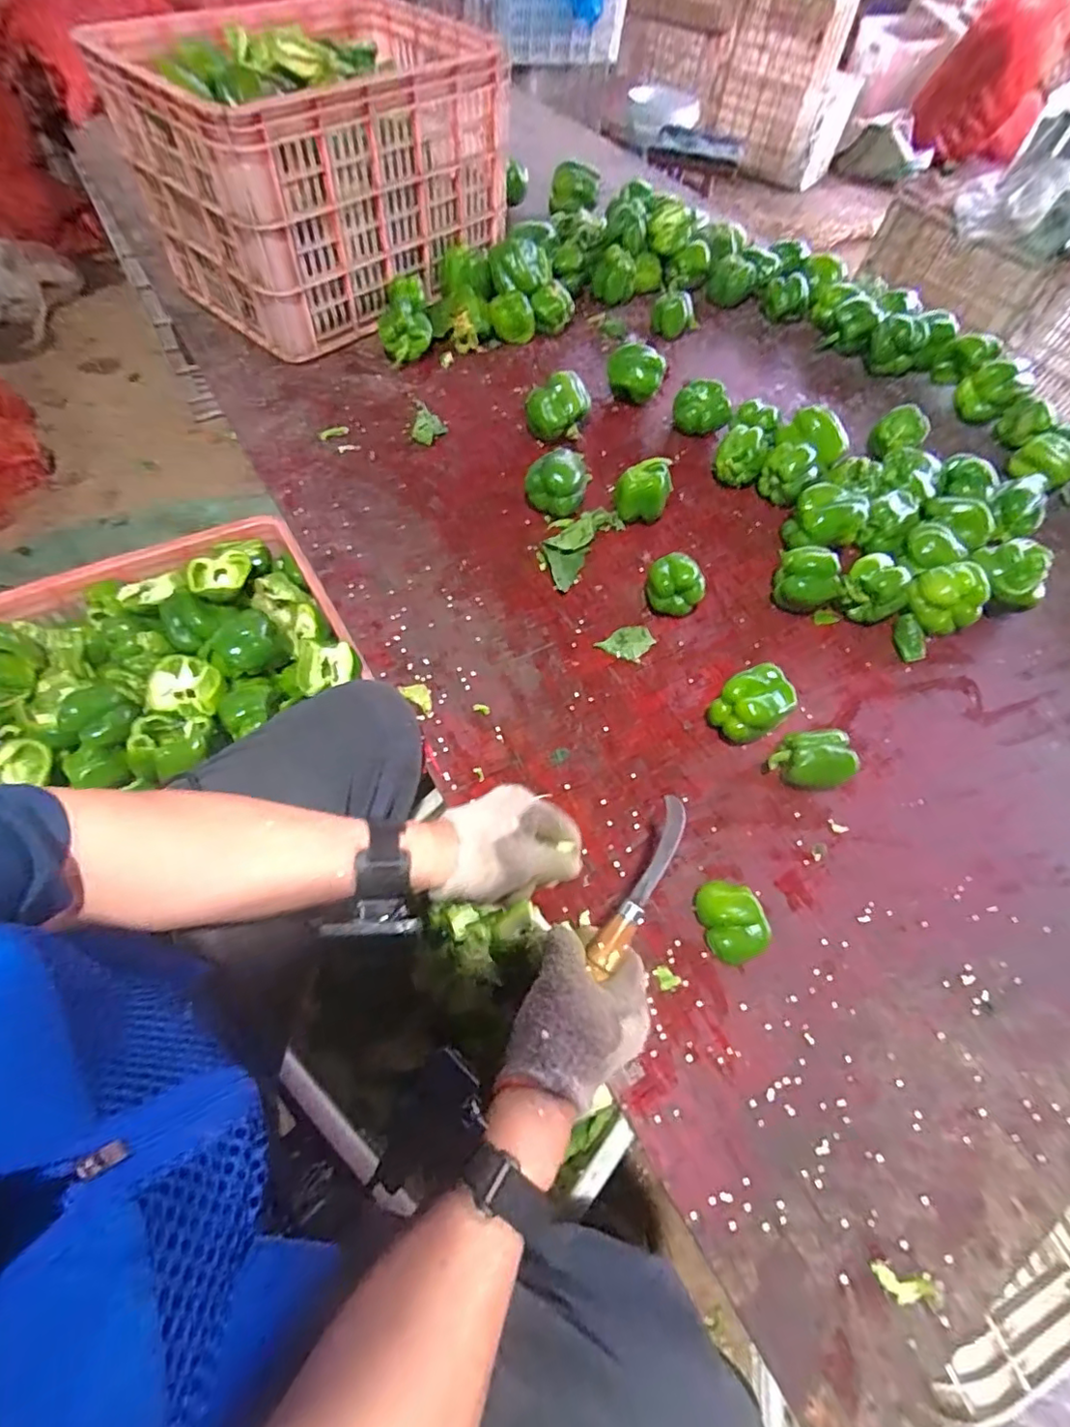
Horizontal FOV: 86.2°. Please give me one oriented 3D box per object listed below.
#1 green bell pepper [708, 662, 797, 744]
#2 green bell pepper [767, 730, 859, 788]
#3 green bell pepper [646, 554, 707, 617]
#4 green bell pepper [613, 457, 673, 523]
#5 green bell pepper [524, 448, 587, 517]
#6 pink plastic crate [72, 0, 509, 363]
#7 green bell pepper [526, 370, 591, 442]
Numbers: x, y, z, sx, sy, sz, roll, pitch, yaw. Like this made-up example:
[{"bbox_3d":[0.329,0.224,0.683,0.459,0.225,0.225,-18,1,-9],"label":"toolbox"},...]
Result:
[{"bbox_3d":[0.225,-0.006,0.596,0.074,0.066,0.061,-35,70,-22],"label":"green bell pepper"},{"bbox_3d":[0.277,0.047,0.577,0.080,0.053,0.053,1,61,-5],"label":"green bell pepper"},{"bbox_3d":[0.164,-0.149,0.674,0.068,0.059,0.060,20,61,5],"label":"green bell pepper"},{"bbox_3d":[0.137,-0.282,0.741,0.071,0.078,0.056,16,61,4],"label":"green bell pepper"},{"bbox_3d":[0.028,-0.301,0.747,0.079,0.068,0.079,7,61,-2],"label":"green bell pepper"},{"bbox_3d":[-0.328,-0.859,0.905,0.374,0.278,0.495,39,64,15],"label":"pink plastic crate"},{"bbox_3d":[0.035,-0.430,0.816,0.078,0.085,0.063,-19,65,-15],"label":"green bell pepper"}]

